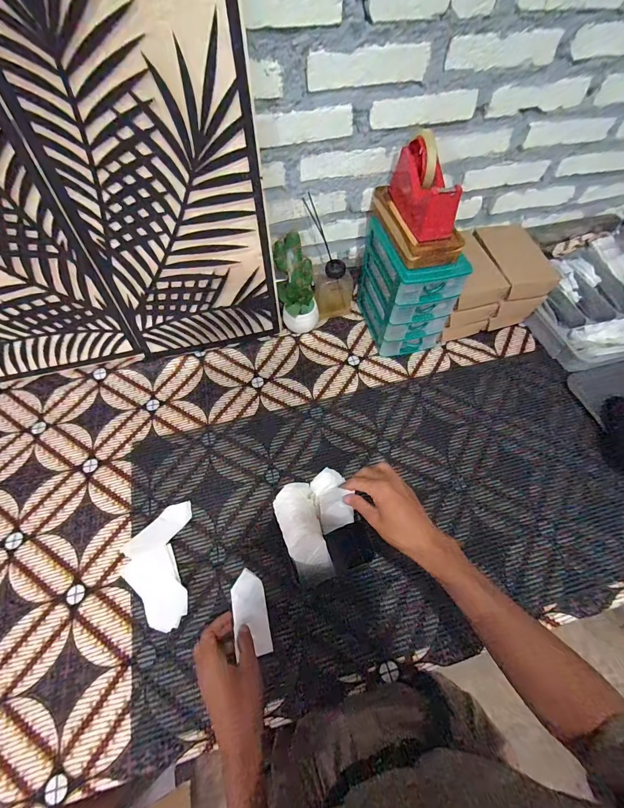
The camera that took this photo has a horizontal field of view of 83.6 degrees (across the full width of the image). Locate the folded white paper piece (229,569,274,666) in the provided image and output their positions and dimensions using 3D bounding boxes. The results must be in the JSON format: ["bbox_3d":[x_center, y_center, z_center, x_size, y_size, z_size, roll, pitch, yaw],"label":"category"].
[{"bbox_3d":[-0.091,0.302,0.509,0.049,0.006,0.109,-8,56,-14],"label":"folded white paper piece"}]

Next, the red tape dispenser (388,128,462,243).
[{"bbox_3d":[0.186,-0.365,0.579,0.058,0.106,0.162,-13,61,-9],"label":"red tape dispenser"}]

